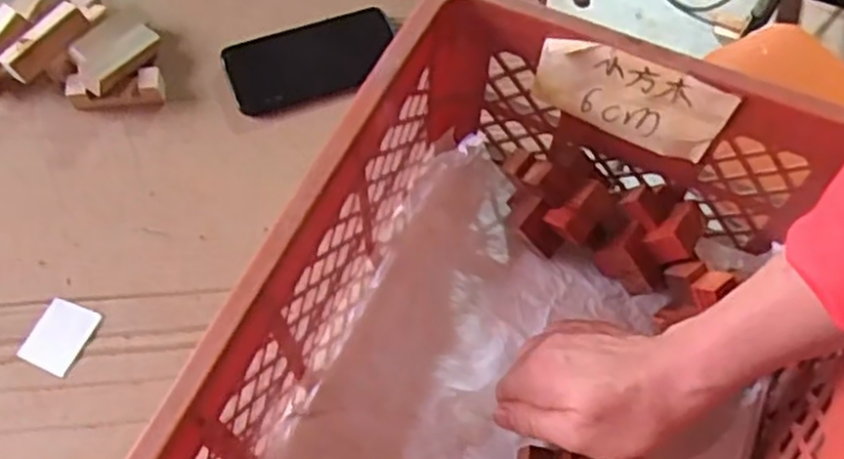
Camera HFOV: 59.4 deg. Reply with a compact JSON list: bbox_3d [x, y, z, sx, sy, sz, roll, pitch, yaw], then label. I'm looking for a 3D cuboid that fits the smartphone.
[{"bbox_3d":[-0.102,-0.161,0.692,0.160,0.012,0.079,-19,74,-15],"label":"smartphone"}]

